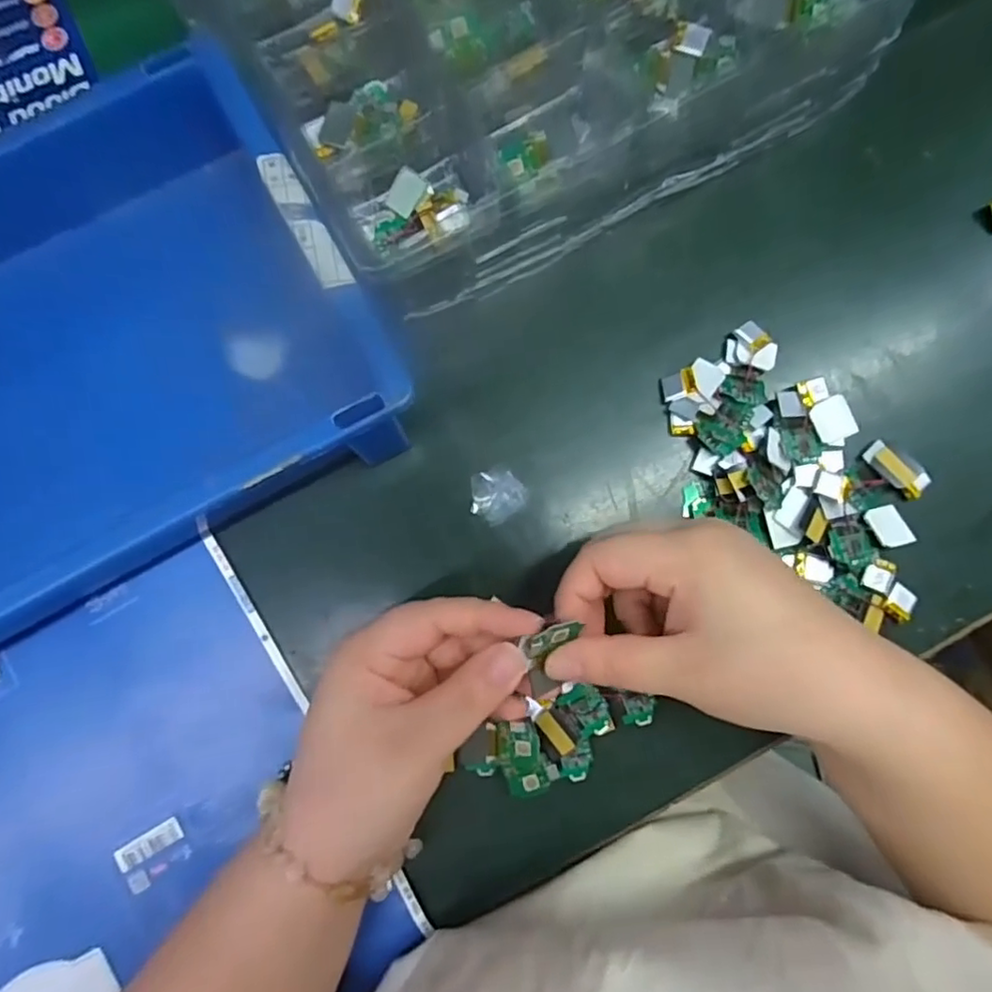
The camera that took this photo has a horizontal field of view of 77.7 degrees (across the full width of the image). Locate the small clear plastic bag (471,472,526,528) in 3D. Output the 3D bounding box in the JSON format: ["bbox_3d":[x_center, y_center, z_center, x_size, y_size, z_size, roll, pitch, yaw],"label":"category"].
[{"bbox_3d":[0.002,0.001,0.319,0.028,0.006,0.028,0,82,0],"label":"small clear plastic bag"}]

